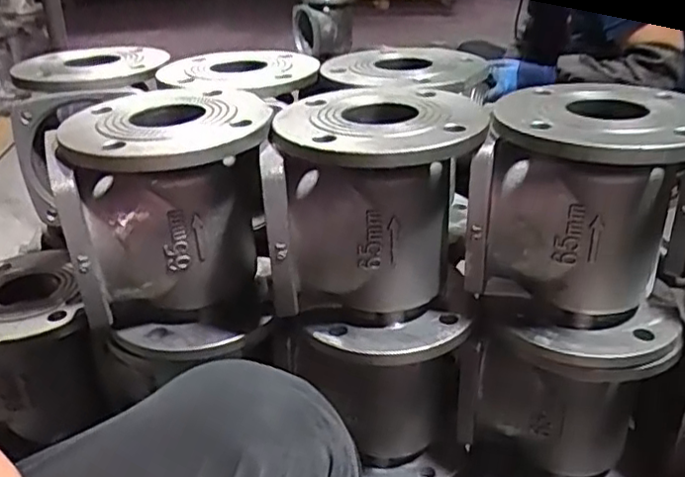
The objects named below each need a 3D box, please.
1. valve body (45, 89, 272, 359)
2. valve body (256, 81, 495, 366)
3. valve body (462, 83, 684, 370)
[{"bbox_3d":[-0.151,-0.015,0.599,0.176,0.199,0.153,-5,28,-6],"label":"valve body"},{"bbox_3d":[0.034,-0.030,0.627,0.185,0.199,0.226,-1,28,2],"label":"valve body"},{"bbox_3d":[0.232,-0.024,0.607,0.189,0.204,0.201,10,30,22],"label":"valve body"}]

